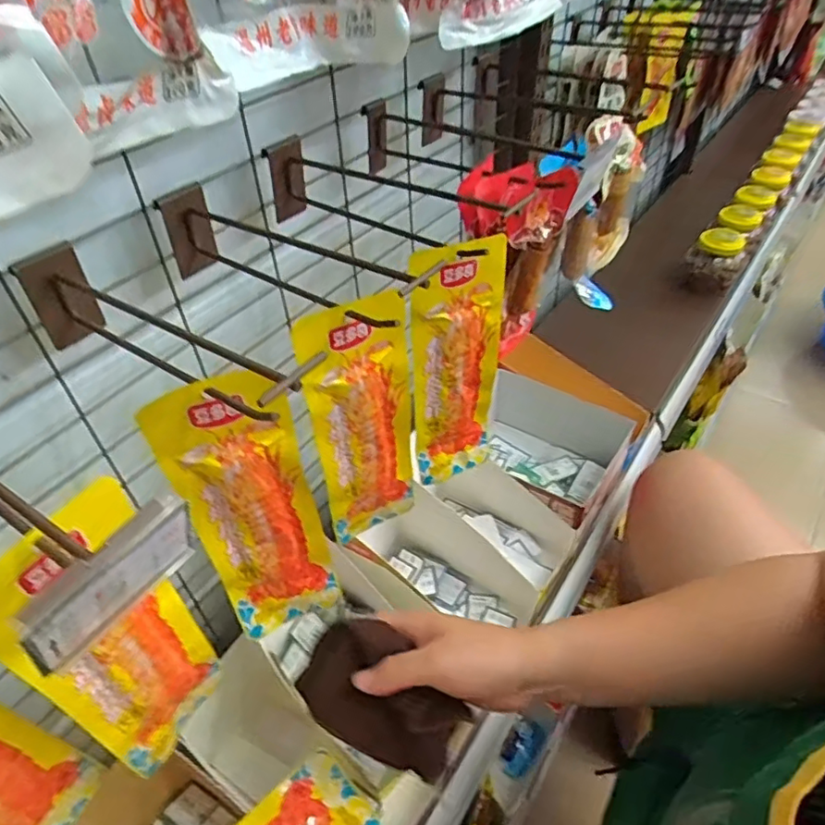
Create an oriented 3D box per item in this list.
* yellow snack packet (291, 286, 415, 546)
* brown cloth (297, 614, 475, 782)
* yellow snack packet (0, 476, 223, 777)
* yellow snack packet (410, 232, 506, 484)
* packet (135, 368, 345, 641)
[{"bbox_3d":[-0.033,0.015,0.424,0.074,0.217,0.015,-27,49,-23],"label":"yellow snack packet"},{"bbox_3d":[-0.018,0.181,0.384,0.102,0.059,0.059,15,47,17],"label":"brown cloth"},{"bbox_3d":[-0.148,0.126,0.312,0.014,0.210,0.074,24,50,24],"label":"yellow snack packet"},{"bbox_3d":[0.035,-0.032,0.476,0.073,0.220,0.017,-17,44,-16],"label":"yellow snack packet"},{"bbox_3d":[-0.096,0.068,0.372,0.075,0.217,0.019,-19,47,-17],"label":"packet"}]

